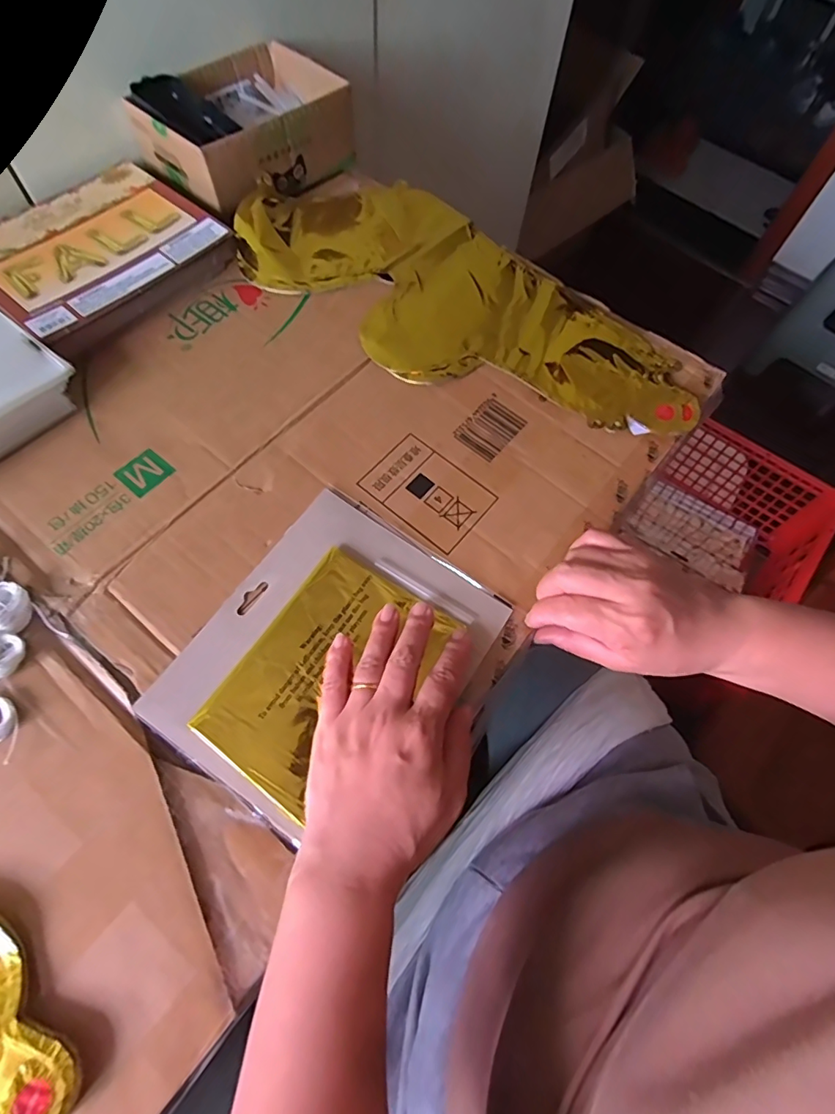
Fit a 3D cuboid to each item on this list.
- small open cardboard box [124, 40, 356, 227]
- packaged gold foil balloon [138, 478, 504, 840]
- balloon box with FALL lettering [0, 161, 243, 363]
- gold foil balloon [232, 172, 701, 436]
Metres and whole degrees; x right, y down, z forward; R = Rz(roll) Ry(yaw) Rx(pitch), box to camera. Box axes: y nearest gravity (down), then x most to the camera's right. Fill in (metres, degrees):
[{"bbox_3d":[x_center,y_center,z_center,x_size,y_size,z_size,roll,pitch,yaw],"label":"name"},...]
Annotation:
[{"bbox_3d":[-0.173,-0.437,0.526,0.141,0.064,0.192,38,69,14],"label":"small open cardboard box"},{"bbox_3d":[-0.056,0.063,0.340,0.160,0.011,0.199,33,68,12],"label":"packaged gold foil balloon"},{"bbox_3d":[-0.290,-0.274,0.466,0.160,0.028,0.196,34,68,12],"label":"balloon box with FALL lettering"},{"bbox_3d":[0.035,-0.237,0.471,0.441,0.014,0.197,39,70,14],"label":"gold foil balloon"}]

